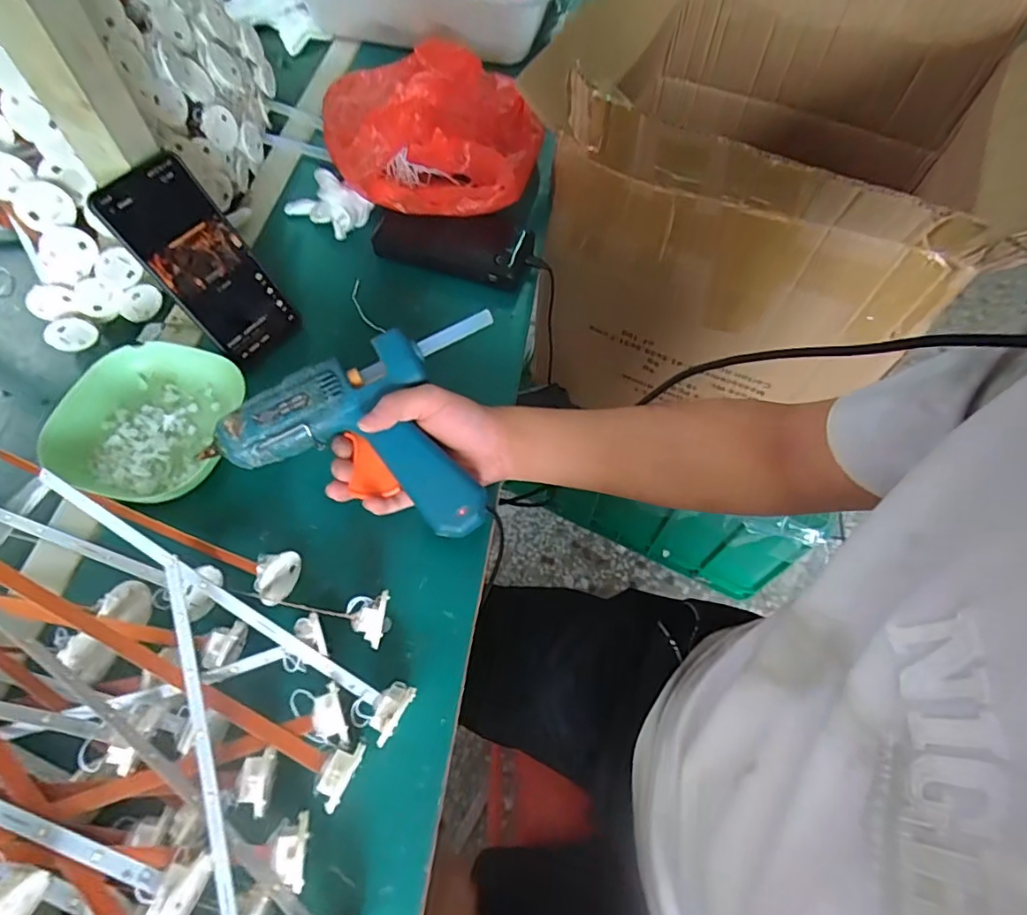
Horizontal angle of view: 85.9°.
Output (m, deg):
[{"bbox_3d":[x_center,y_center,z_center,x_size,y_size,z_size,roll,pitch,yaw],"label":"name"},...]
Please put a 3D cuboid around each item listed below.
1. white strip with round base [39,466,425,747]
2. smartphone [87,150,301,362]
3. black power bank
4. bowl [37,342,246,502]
[{"bbox_3d":[-0.192,0.098,0.369,0.277,0.081,0.032,27,65,14],"label":"white strip with round base"},{"bbox_3d":[-0.254,-0.159,0.462,0.008,0.162,0.077,16,59,42],"label":"smartphone"},{"bbox_3d":[-0.063,-0.218,0.557,0.154,0.021,0.067,17,87,8],"label":"black power bank"},{"bbox_3d":[-0.301,-0.030,0.460,0.135,0.032,0.130,12,63,7],"label":"bowl"}]

